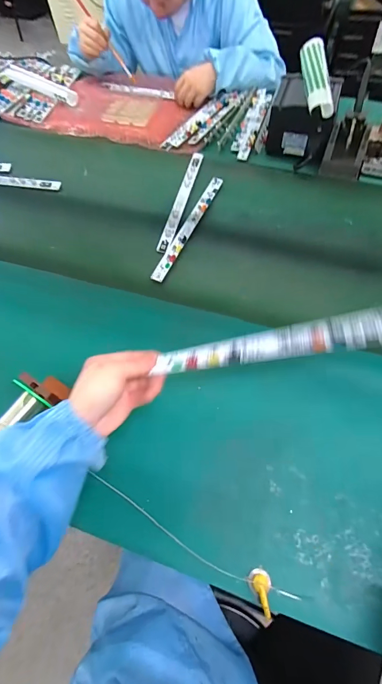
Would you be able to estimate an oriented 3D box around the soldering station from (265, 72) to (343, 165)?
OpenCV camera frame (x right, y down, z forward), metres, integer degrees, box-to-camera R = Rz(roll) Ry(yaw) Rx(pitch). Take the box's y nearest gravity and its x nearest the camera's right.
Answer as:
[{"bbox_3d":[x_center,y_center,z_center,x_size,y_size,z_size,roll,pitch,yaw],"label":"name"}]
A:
[{"bbox_3d":[0.235,-0.473,0.713,0.127,0.100,0.176,16,64,11],"label":"soldering station"}]

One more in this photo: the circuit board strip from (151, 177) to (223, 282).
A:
[{"bbox_3d":[-0.001,-0.225,0.643,0.026,0.007,0.287,22,65,13],"label":"circuit board strip"}]

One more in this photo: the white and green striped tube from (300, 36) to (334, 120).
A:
[{"bbox_3d":[0.256,-0.543,0.683,0.056,0.035,0.224,3,60,4],"label":"white and green striped tube"}]

